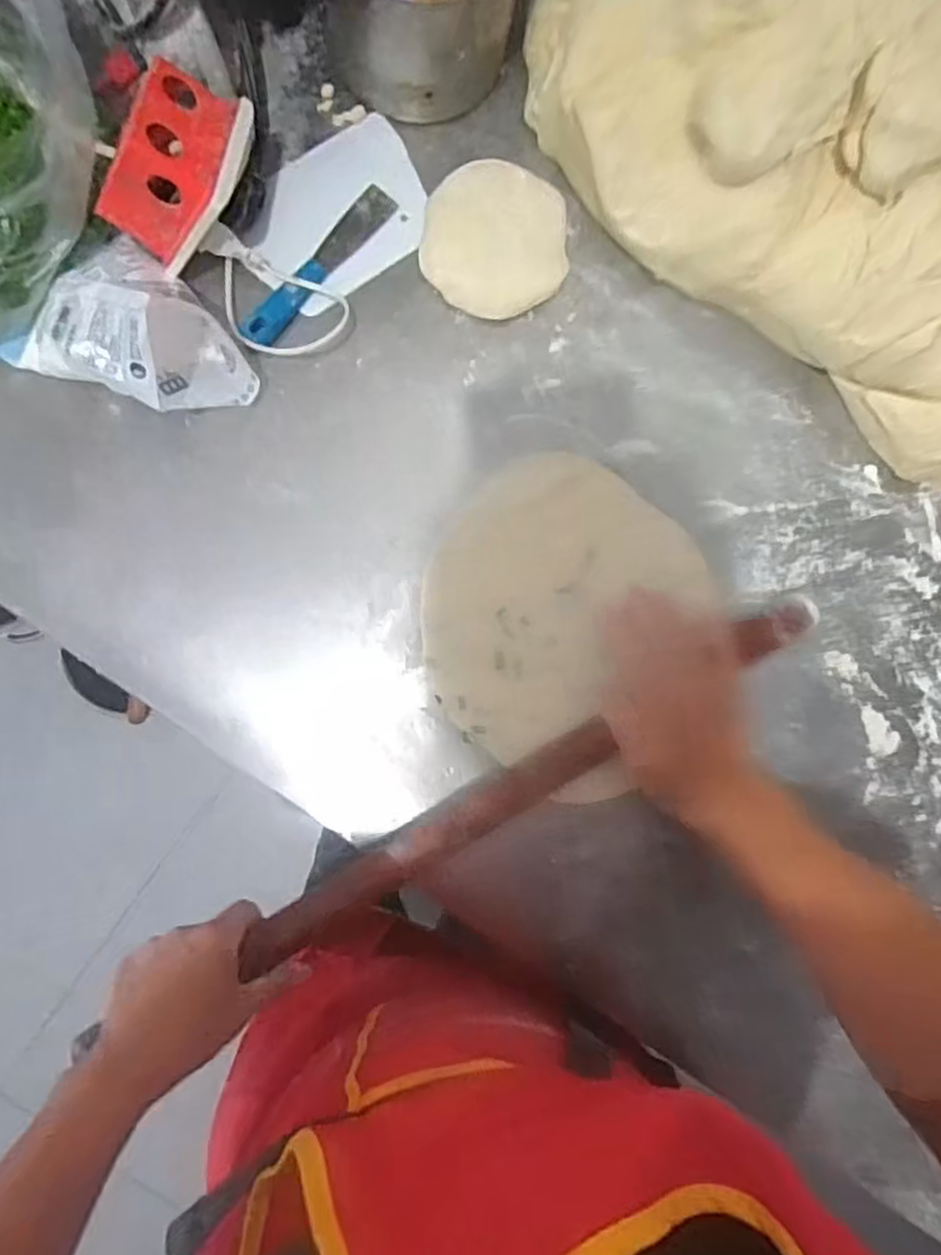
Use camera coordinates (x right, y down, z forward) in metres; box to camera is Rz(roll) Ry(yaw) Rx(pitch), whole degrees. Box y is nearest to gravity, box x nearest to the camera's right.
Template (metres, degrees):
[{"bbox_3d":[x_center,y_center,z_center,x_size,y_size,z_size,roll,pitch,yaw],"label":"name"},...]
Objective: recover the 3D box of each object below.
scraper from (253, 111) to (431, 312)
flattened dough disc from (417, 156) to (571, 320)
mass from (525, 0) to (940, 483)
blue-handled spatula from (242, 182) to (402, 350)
[{"bbox_3d":[-0.093,-0.300,0.501,0.133,0.008,0.105,-35,91,-6],"label":"scraper"},{"bbox_3d":[0.019,-0.280,0.500,0.105,0.028,0.105,0,87,-6],"label":"flattened dough disc"},{"bbox_3d":[0.280,-0.307,0.482,0.530,0.136,0.234,35,84,-3],"label":"mass"},{"bbox_3d":[-0.106,-0.256,0.491,0.025,0.011,0.147,38,84,-2],"label":"blue-handled spatula"}]

